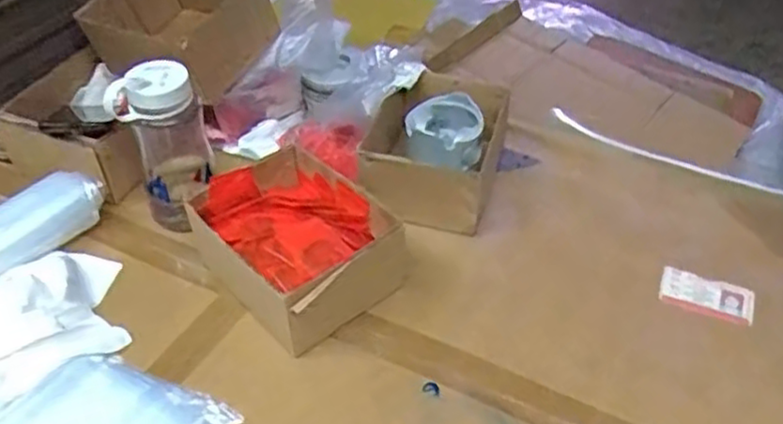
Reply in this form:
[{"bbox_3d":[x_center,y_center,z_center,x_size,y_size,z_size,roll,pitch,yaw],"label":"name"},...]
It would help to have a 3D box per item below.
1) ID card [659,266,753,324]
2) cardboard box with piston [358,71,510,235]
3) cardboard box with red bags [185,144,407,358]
[{"bbox_3d":[0.329,0.086,0.738,0.091,0.011,0.045,17,45,18],"label":"ID card"},{"bbox_3d":[0.051,-0.075,0.859,0.153,0.085,0.207,12,43,13],"label":"cardboard box with piston"},{"bbox_3d":[-0.099,0.029,0.742,0.149,0.091,0.207,-31,50,-30],"label":"cardboard box with red bags"}]

